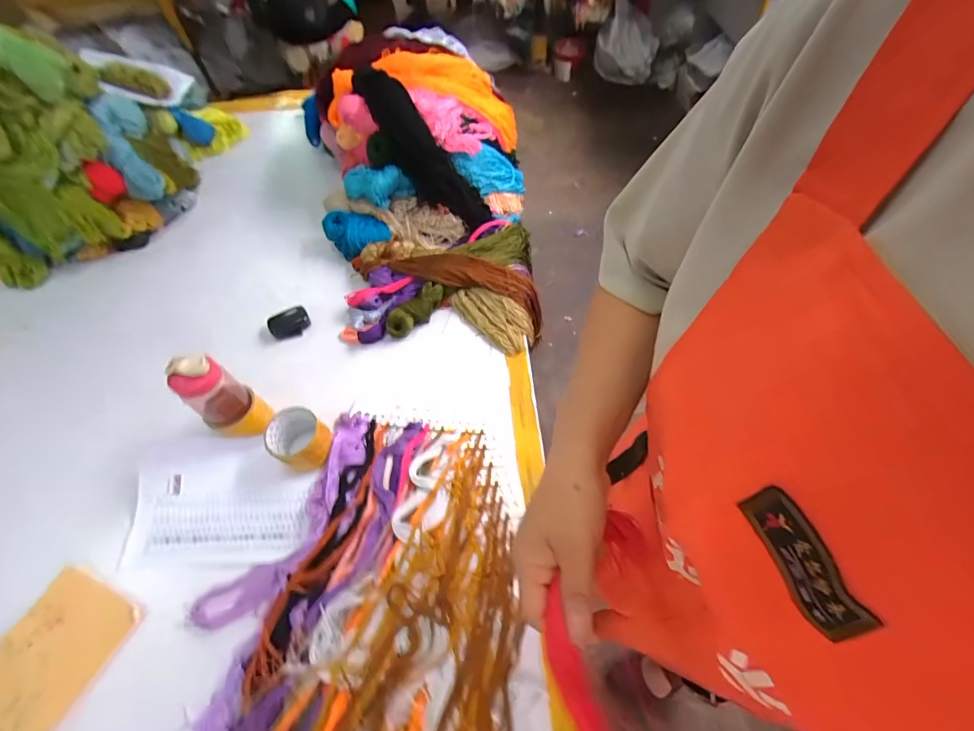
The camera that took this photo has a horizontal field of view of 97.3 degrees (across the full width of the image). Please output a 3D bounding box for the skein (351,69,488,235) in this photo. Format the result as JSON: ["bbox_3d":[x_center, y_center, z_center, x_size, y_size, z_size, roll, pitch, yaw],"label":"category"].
[{"bbox_3d":[-0.140,-0.453,0.906,0.115,0.078,0.398,-37,94,-20],"label":"skein"}]

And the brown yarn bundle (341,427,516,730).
[{"bbox_3d":[-0.069,0.366,0.507,0.200,0.064,0.647,5,58,5],"label":"brown yarn bundle"}]

